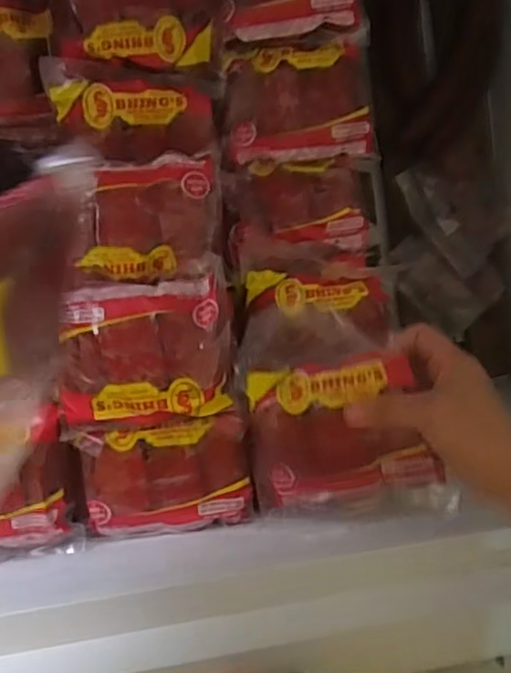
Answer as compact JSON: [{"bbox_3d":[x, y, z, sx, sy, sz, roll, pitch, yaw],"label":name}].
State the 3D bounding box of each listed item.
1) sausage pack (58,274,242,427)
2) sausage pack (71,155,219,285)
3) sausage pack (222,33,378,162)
[{"bbox_3d":[-0.076,0.012,0.453,0.121,0.026,0.097,-6,96,-7],"label":"sausage pack"},{"bbox_3d":[-0.078,-0.084,0.474,0.103,0.023,0.087,-4,95,-7],"label":"sausage pack"},{"bbox_3d":[0.036,-0.196,0.537,0.121,0.024,0.092,-7,96,-7],"label":"sausage pack"}]

